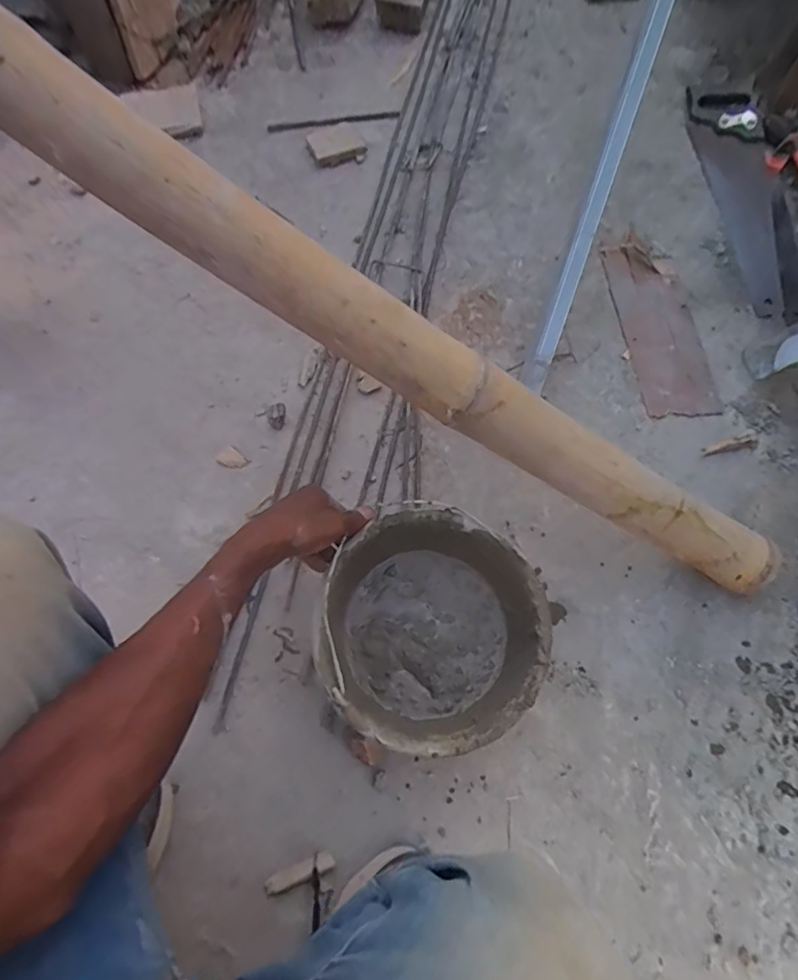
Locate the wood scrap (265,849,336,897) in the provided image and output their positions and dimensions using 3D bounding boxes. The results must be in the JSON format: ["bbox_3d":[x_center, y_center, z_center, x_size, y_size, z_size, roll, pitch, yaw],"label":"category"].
[{"bbox_3d":[-0.110,0.425,0.606,0.076,0.012,0.020,-21,69,-10],"label":"wood scrap"}]

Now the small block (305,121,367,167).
[{"bbox_3d":[-0.124,-0.667,1.058,0.102,0.021,0.083,-24,70,-11],"label":"small block"}]

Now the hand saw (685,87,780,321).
[{"bbox_3d":[0.664,-0.576,1.036,0.123,0.046,0.552,-4,67,-3],"label":"hand saw"}]

